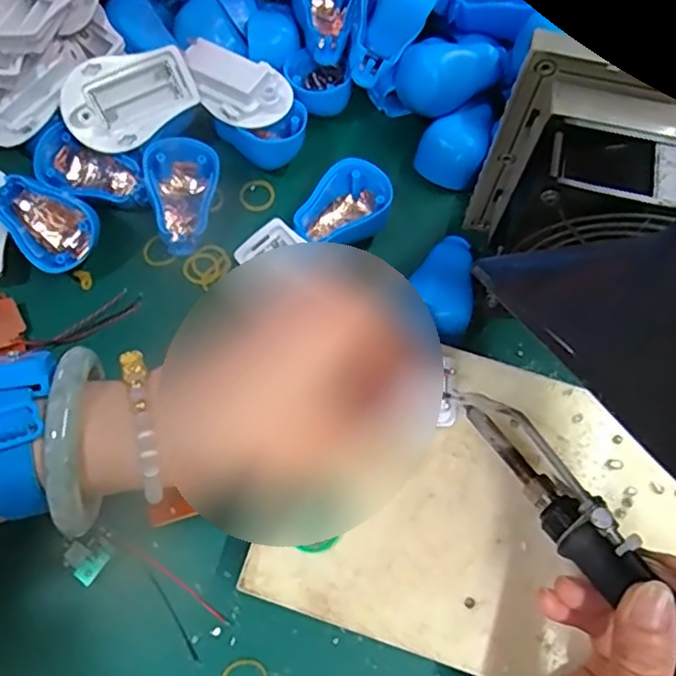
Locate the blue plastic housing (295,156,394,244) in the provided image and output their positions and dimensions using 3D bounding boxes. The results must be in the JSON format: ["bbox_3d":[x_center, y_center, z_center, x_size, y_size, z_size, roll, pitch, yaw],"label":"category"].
[{"bbox_3d":[0.007,-0.081,0.411,0.045,0.030,0.057,36,72,12],"label":"blue plastic housing"}]

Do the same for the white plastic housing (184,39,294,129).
[{"bbox_3d":[-0.066,-0.161,0.420,0.068,0.018,0.045,19,70,6],"label":"white plastic housing"}]

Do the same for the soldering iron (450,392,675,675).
[{"bbox_3d":[0.106,0.086,0.248,0.019,0.023,0.186,-28,54,-11],"label":"soldering iron"}]

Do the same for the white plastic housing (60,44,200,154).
[{"bbox_3d":[-0.132,-0.151,0.409,0.079,0.018,0.052,-33,115,-12],"label":"white plastic housing"}]

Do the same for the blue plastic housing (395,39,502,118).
[{"bbox_3d":[0.072,-0.170,0.423,0.063,0.029,0.035,-12,70,-6],"label":"blue plastic housing"}]

